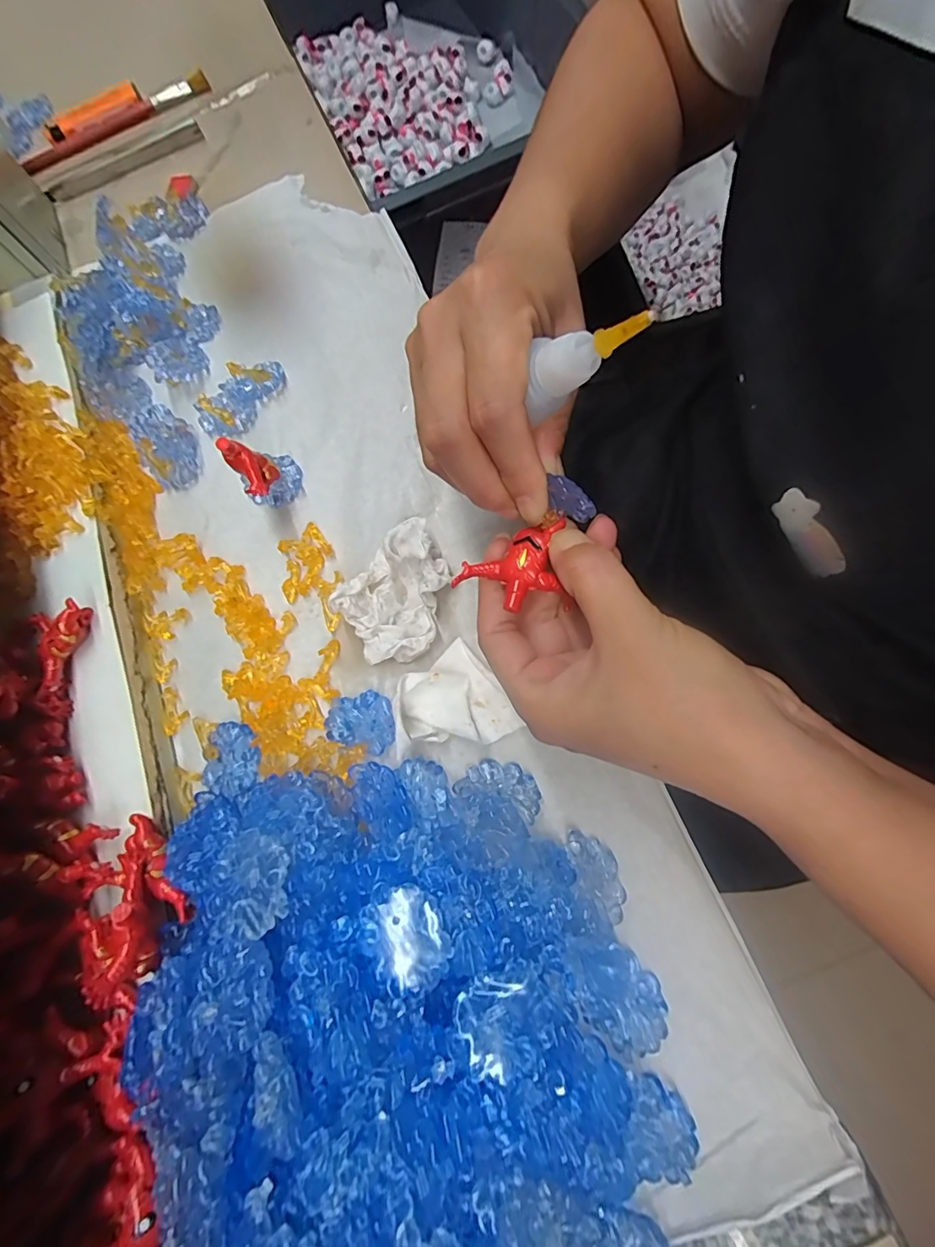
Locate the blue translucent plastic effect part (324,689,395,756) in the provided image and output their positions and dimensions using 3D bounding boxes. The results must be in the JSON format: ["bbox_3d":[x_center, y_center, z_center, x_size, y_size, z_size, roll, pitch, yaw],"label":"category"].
[{"bbox_3d":[-0.051,0.047,0.232,0.034,0.008,0.027,15,77,11],"label":"blue translucent plastic effect part"}]

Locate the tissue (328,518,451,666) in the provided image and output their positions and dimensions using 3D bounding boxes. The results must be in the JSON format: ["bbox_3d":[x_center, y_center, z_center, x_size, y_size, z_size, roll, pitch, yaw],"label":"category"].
[{"bbox_3d":[-0.033,-0.014,0.242,0.049,0.025,0.066,32,81,15],"label":"tissue"}]

